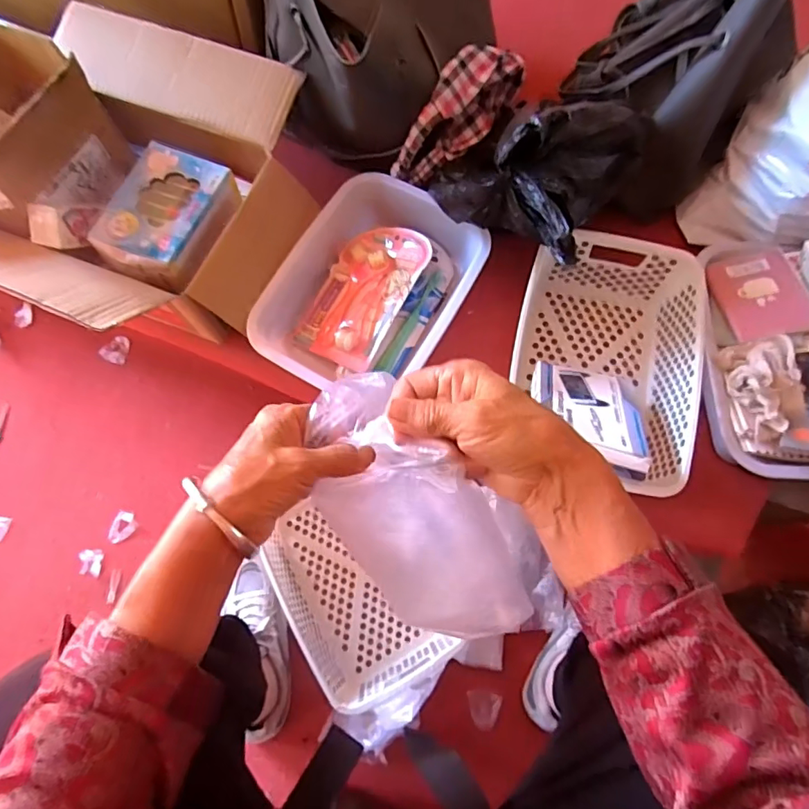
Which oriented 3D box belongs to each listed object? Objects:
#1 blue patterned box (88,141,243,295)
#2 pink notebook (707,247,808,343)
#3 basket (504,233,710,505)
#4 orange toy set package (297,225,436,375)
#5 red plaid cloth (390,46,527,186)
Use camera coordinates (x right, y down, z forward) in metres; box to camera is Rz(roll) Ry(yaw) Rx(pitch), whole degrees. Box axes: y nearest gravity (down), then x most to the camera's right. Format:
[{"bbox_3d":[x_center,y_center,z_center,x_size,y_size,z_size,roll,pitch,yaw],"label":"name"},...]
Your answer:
[{"bbox_3d":[-0.277,-0.219,0.597,0.118,0.043,0.162,19,72,7],"label":"blue patterned box"},{"bbox_3d":[0.416,-0.129,0.596,0.092,0.010,0.116,-11,63,11],"label":"pink notebook"},{"bbox_3d":[0.228,-0.047,0.610,0.197,0.097,0.295,14,71,5],"label":"basket"},{"bbox_3d":[-0.056,-0.147,0.661,0.125,0.024,0.196,23,78,28],"label":"orange toy set package"},{"bbox_3d":[0.069,-0.368,0.642,0.208,0.090,0.068,-45,75,4],"label":"red plaid cloth"}]

